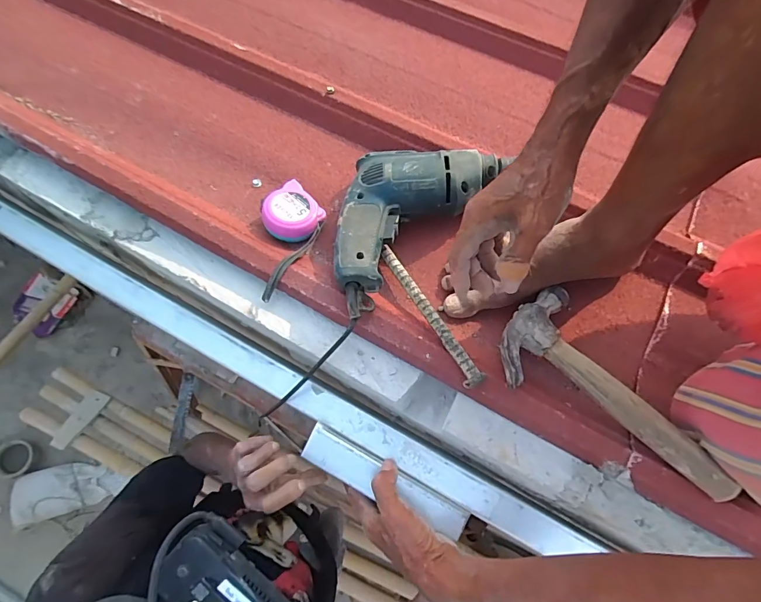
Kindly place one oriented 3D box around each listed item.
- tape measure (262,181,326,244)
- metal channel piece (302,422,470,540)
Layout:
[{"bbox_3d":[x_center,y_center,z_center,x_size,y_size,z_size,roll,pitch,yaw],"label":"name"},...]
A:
[{"bbox_3d":[-0.103,-0.100,0.471,0.064,0.035,0.065,41,74,13],"label":"tape measure"},{"bbox_3d":[0.004,0.194,0.432,0.184,0.014,0.040,26,71,6],"label":"metal channel piece"}]

